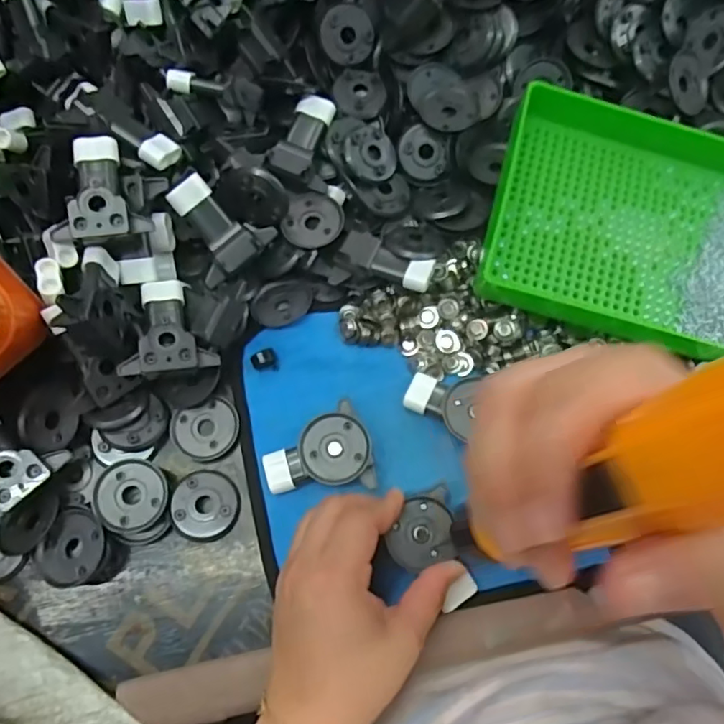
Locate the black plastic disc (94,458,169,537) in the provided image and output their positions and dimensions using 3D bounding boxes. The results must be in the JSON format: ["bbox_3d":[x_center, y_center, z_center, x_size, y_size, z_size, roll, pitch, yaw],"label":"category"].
[{"bbox_3d":[-0.139,0.080,0.349,0.041,0.010,0.042,1,73,-2],"label":"black plastic disc"}]

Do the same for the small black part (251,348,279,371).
[{"bbox_3d":[-0.064,-0.001,0.382,0.016,0.014,0.013,-18,74,-7],"label":"small black part"}]

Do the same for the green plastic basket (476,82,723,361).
[{"bbox_3d":[0.212,-0.092,0.385,0.241,0.038,0.167,15,73,3],"label":"green plastic basket"}]

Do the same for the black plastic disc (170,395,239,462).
[{"bbox_3d":[-0.101,0.043,0.373,0.041,0.004,0.039,1,73,-2],"label":"black plastic disc"}]

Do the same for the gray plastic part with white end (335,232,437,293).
[{"bbox_3d":[0.016,-0.067,0.385,0.062,0.013,0.025,22,73,5],"label":"gray plastic part with white end"}]

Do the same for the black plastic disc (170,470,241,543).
[{"bbox_3d":[-0.097,0.089,0.357,0.041,0.004,0.042,-10,76,-21],"label":"black plastic disc"}]

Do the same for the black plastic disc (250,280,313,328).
[{"bbox_3d":[-0.055,-0.040,0.397,0.040,0.008,0.039,2,54,7],"label":"black plastic disc"}]

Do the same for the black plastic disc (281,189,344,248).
[{"bbox_3d":[-0.033,-0.097,0.395,0.039,0.004,0.041,1,73,-2],"label":"black plastic disc"}]

